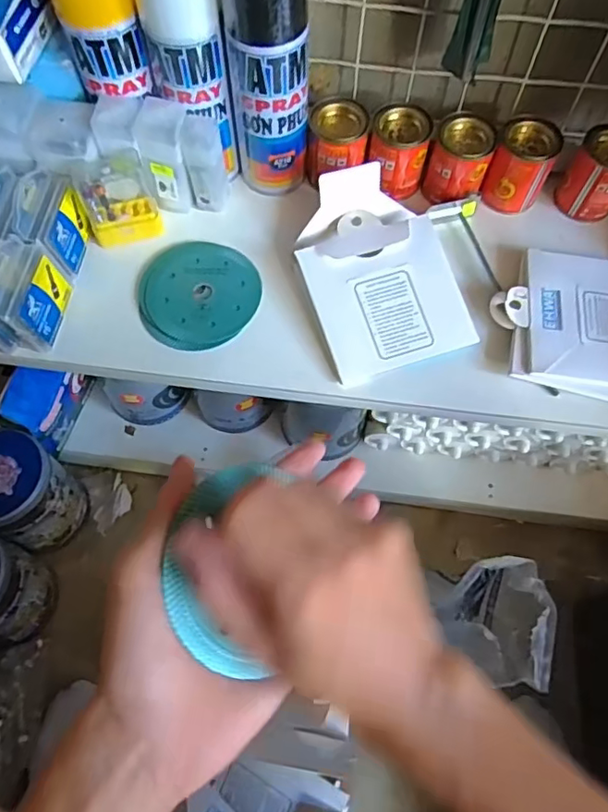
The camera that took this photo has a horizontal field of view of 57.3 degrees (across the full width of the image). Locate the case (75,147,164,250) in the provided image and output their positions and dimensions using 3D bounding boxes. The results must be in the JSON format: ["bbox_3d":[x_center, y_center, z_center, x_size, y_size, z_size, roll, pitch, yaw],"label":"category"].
[{"bbox_3d":[-0.168,-0.188,0.504,0.063,0.079,0.032,-23,65,-12],"label":"case"}]

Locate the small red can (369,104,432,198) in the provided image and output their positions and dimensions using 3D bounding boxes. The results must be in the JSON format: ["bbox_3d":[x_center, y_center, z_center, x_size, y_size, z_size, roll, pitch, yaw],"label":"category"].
[{"bbox_3d":[0.089,-0.236,0.526,0.052,0.070,0.048,0,63,0],"label":"small red can"}]

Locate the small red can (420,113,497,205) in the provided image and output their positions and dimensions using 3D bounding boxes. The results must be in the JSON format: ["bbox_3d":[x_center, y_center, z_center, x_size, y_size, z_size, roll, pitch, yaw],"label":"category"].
[{"bbox_3d":[0.145,-0.228,0.522,0.053,0.067,0.050,0,63,0],"label":"small red can"}]

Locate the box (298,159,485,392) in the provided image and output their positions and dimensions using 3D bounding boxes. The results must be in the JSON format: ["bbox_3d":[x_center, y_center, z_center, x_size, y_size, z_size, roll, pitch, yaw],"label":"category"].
[{"bbox_3d":[0.067,-0.121,0.487,0.130,0.067,0.164,-16,64,-9],"label":"box"}]

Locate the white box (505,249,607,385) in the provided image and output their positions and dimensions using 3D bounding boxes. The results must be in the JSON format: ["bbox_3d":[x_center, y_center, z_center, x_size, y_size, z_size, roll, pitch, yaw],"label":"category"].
[{"bbox_3d":[0.251,-0.075,0.482,0.142,0.019,0.126,6,63,3],"label":"white box"}]

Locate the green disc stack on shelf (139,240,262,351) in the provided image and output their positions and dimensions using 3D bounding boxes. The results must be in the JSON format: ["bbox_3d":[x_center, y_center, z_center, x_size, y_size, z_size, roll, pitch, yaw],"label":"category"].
[{"bbox_3d":[-0.094,-0.102,0.507,0.104,0.015,0.107,7,63,3],"label":"green disc stack on shelf"}]

